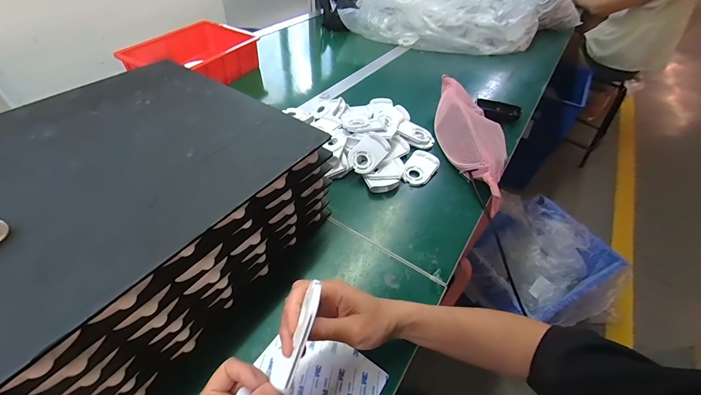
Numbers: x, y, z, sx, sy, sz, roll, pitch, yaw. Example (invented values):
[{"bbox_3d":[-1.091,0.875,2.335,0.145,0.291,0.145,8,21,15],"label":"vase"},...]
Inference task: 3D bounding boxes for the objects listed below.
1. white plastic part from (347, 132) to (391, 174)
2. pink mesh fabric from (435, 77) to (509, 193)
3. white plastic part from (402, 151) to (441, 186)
[{"bbox_3d":[0.032,-0.086,0.582,0.062,0.019,0.083,39,88,15],"label":"white plastic part"},{"bbox_3d":[0.257,-0.141,0.647,0.111,0.081,0.339,-3,47,-7],"label":"pink mesh fabric"},{"bbox_3d":[0.137,-0.062,0.605,0.059,0.017,0.085,29,51,22],"label":"white plastic part"}]

